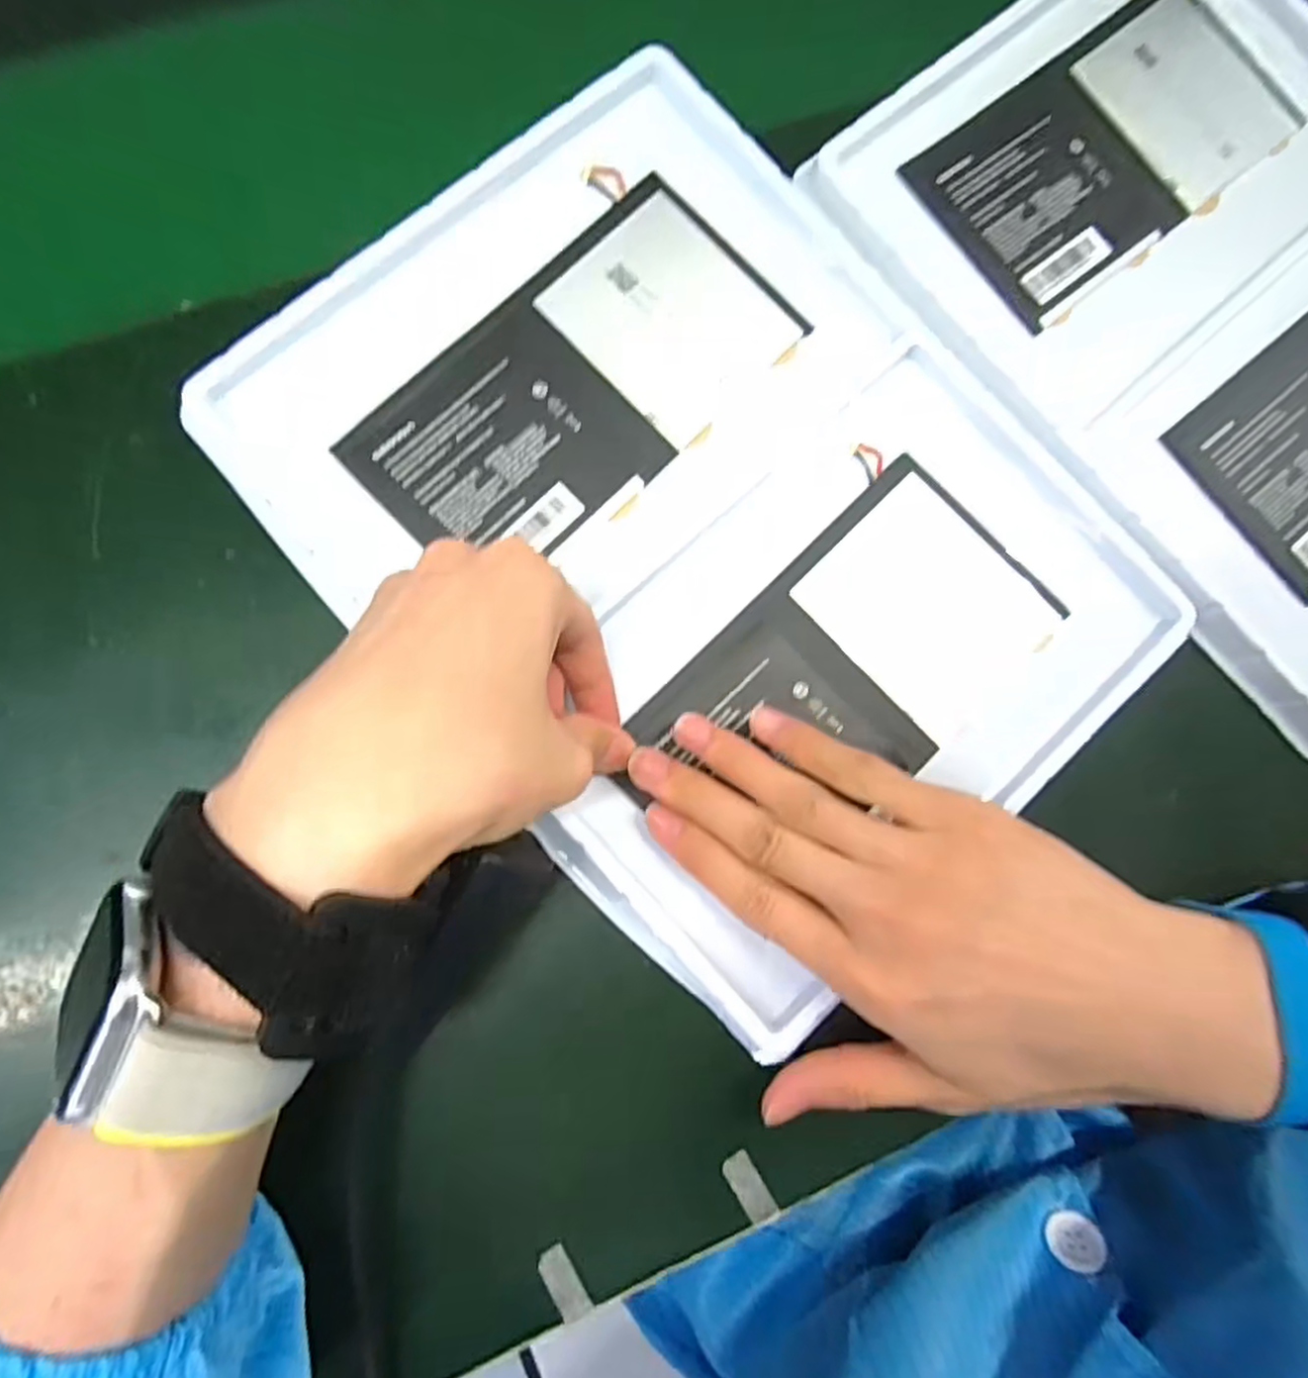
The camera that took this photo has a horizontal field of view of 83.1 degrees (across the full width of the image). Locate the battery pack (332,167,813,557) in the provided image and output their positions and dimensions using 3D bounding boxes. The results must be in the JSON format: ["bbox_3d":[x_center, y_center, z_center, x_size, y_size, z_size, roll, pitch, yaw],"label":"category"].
[{"bbox_3d":[-0.028,-0.118,0.286,0.091,0.004,0.169,45,82,1],"label":"battery pack"}]

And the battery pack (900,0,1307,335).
[{"bbox_3d":[0.197,-0.235,0.320,0.169,0.005,0.090,-39,88,-8],"label":"battery pack"}]

